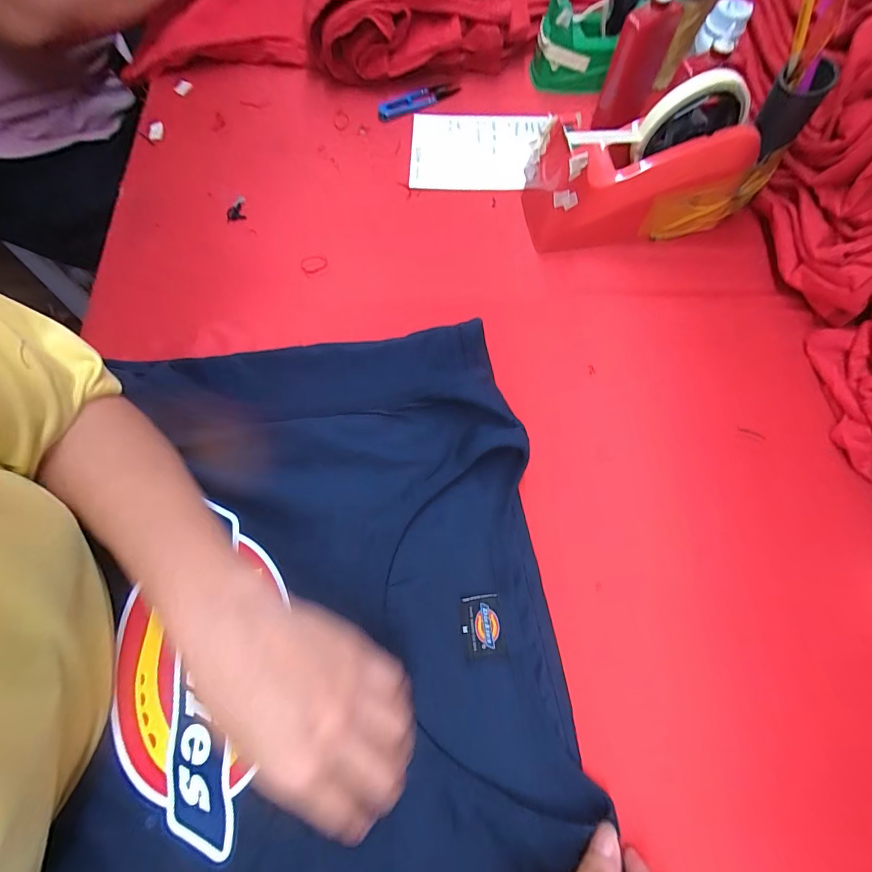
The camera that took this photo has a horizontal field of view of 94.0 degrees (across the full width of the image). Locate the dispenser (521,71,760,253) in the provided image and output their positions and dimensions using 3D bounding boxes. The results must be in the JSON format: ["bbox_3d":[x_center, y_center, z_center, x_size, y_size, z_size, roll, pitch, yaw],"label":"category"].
[{"bbox_3d":[0.180,-0.243,0.368,0.185,0.116,0.075,-5,73,-5],"label":"dispenser"}]

